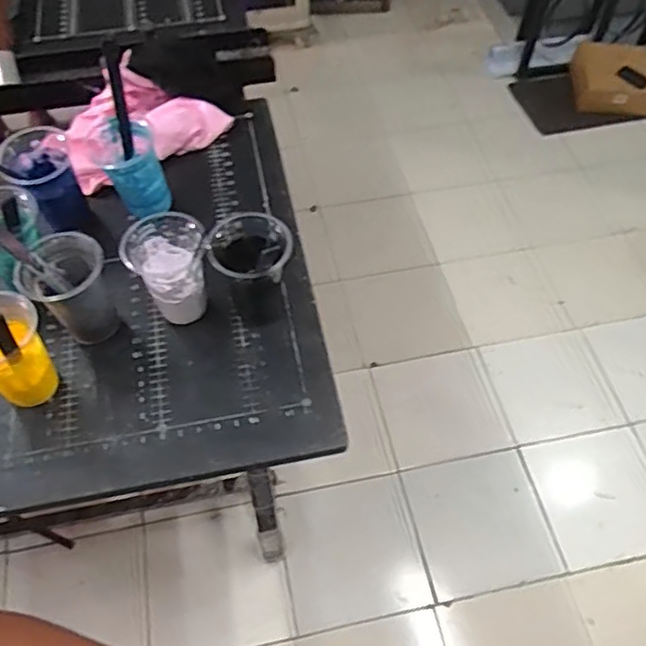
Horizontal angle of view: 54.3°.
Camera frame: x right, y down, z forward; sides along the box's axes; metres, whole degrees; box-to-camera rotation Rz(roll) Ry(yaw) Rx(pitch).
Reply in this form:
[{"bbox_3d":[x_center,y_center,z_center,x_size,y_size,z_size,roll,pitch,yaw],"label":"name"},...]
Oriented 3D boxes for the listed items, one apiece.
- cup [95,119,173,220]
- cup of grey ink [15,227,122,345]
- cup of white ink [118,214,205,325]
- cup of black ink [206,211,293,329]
[{"bbox_3d":[-0.251,-0.203,0.835,0.072,0.102,0.088,-24,59,-15],"label":"cup"},{"bbox_3d":[-0.284,-0.036,0.724,0.082,0.120,0.087,0,56,0],"label":"cup of grey ink"},{"bbox_3d":[-0.172,-0.061,0.738,0.088,0.113,0.085,0,56,0],"label":"cup of white ink"},{"bbox_3d":[-0.078,-0.061,0.728,0.087,0.132,0.086,0,56,0],"label":"cup of black ink"}]

